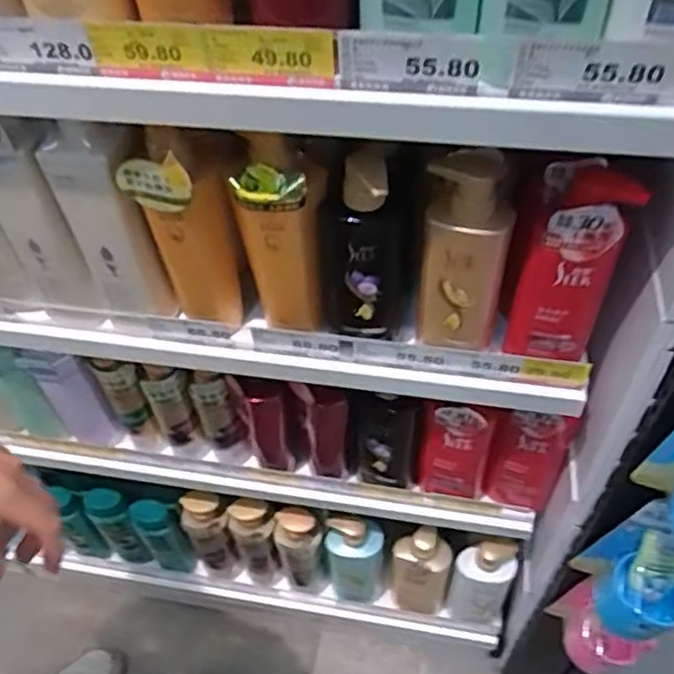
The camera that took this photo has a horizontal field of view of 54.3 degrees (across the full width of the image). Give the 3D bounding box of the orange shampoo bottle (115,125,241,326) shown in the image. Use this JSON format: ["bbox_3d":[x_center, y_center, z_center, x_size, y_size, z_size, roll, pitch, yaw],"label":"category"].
[{"bbox_3d":[-0.138,-0.101,0.610,0.076,0.203,0.074,-5,50,0],"label":"orange shampoo bottle"}]

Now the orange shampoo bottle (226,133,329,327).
[{"bbox_3d":[-0.047,-0.090,0.605,0.077,0.216,0.072,-9,50,-3],"label":"orange shampoo bottle"}]

